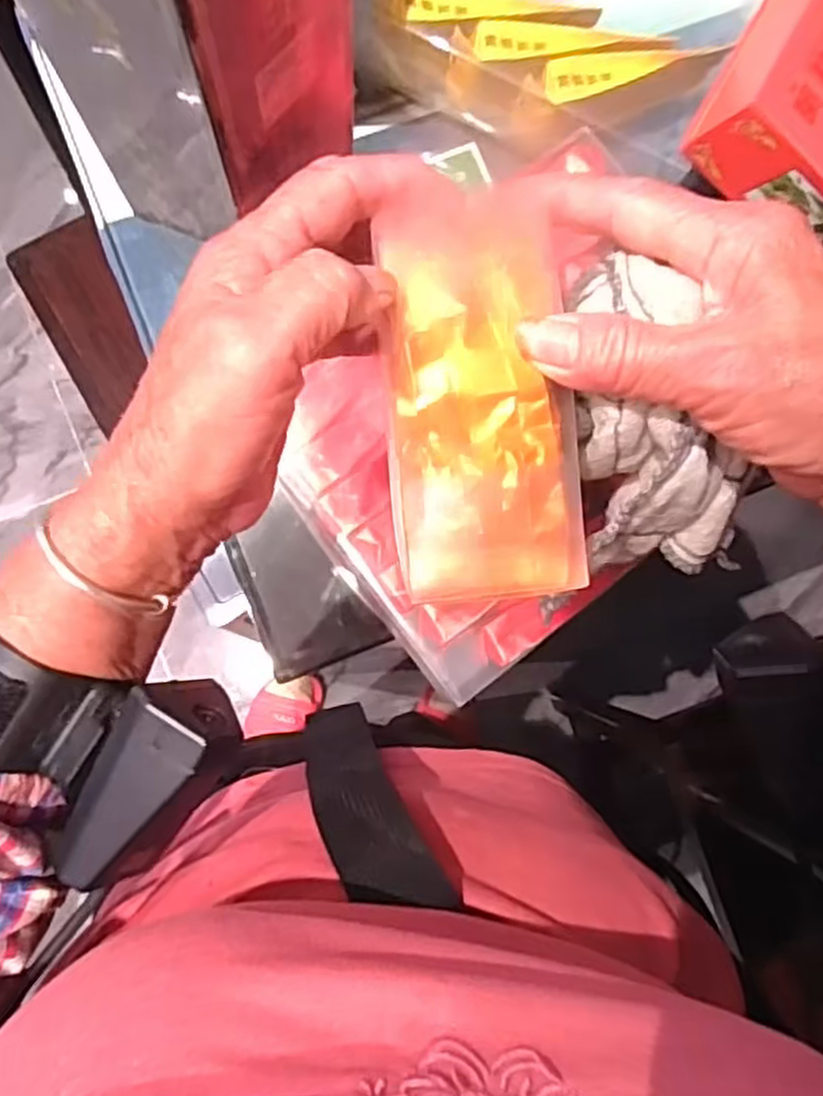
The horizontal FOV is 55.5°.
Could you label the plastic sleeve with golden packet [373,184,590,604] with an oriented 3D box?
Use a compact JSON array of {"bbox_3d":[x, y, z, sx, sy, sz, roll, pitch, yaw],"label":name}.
[{"bbox_3d":[0.022,-0.045,0.252,0.060,0.019,0.128,-7,100,-4],"label":"plastic sleeve with golden packet"}]

